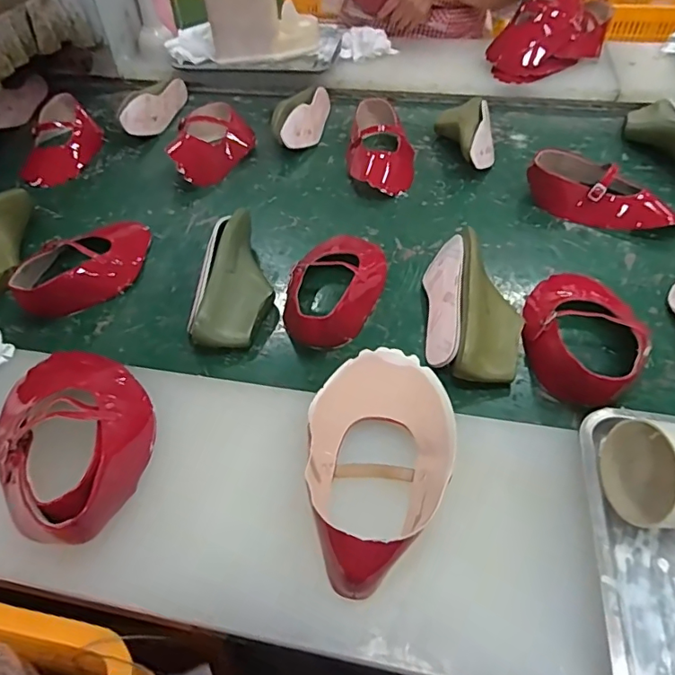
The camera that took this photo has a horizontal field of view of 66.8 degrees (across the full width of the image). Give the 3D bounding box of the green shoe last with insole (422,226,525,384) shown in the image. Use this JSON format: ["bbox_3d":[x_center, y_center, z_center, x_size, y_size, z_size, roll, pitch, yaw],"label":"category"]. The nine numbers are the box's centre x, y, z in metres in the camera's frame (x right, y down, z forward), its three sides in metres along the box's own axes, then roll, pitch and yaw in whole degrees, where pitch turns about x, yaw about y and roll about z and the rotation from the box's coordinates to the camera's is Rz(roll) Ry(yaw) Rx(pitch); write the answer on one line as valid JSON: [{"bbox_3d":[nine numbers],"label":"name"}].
[{"bbox_3d":[0.178,-0.051,0.680,0.116,0.076,0.230,1,48,5],"label":"green shoe last with insole"}]

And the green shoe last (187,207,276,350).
[{"bbox_3d":[-0.148,-0.090,0.732,0.106,0.057,0.229,-2,63,2],"label":"green shoe last"}]

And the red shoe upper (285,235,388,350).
[{"bbox_3d":[0.004,-0.092,0.737,0.123,0.063,0.252,4,49,8],"label":"red shoe upper"}]

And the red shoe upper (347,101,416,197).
[{"bbox_3d":[0.084,-0.360,0.965,0.124,0.071,0.232,1,48,5],"label":"red shoe upper"}]

